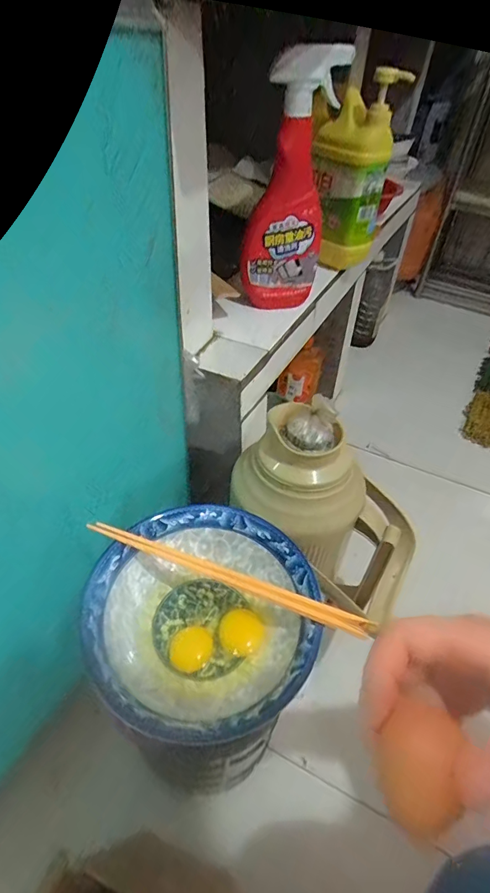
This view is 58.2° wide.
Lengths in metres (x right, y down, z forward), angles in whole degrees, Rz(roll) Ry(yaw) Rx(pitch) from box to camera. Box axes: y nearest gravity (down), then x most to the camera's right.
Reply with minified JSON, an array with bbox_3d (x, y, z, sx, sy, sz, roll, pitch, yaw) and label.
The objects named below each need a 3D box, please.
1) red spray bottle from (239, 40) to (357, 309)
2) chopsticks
[{"bbox_3d":[0.051,-0.295,0.518,0.082,0.260,0.059,-28,53,-28],"label":"red spray bottle"},{"bbox_3d":[-0.016,0.101,0.350,0.235,0.008,0.014,18,47,13],"label":"chopsticks"}]

